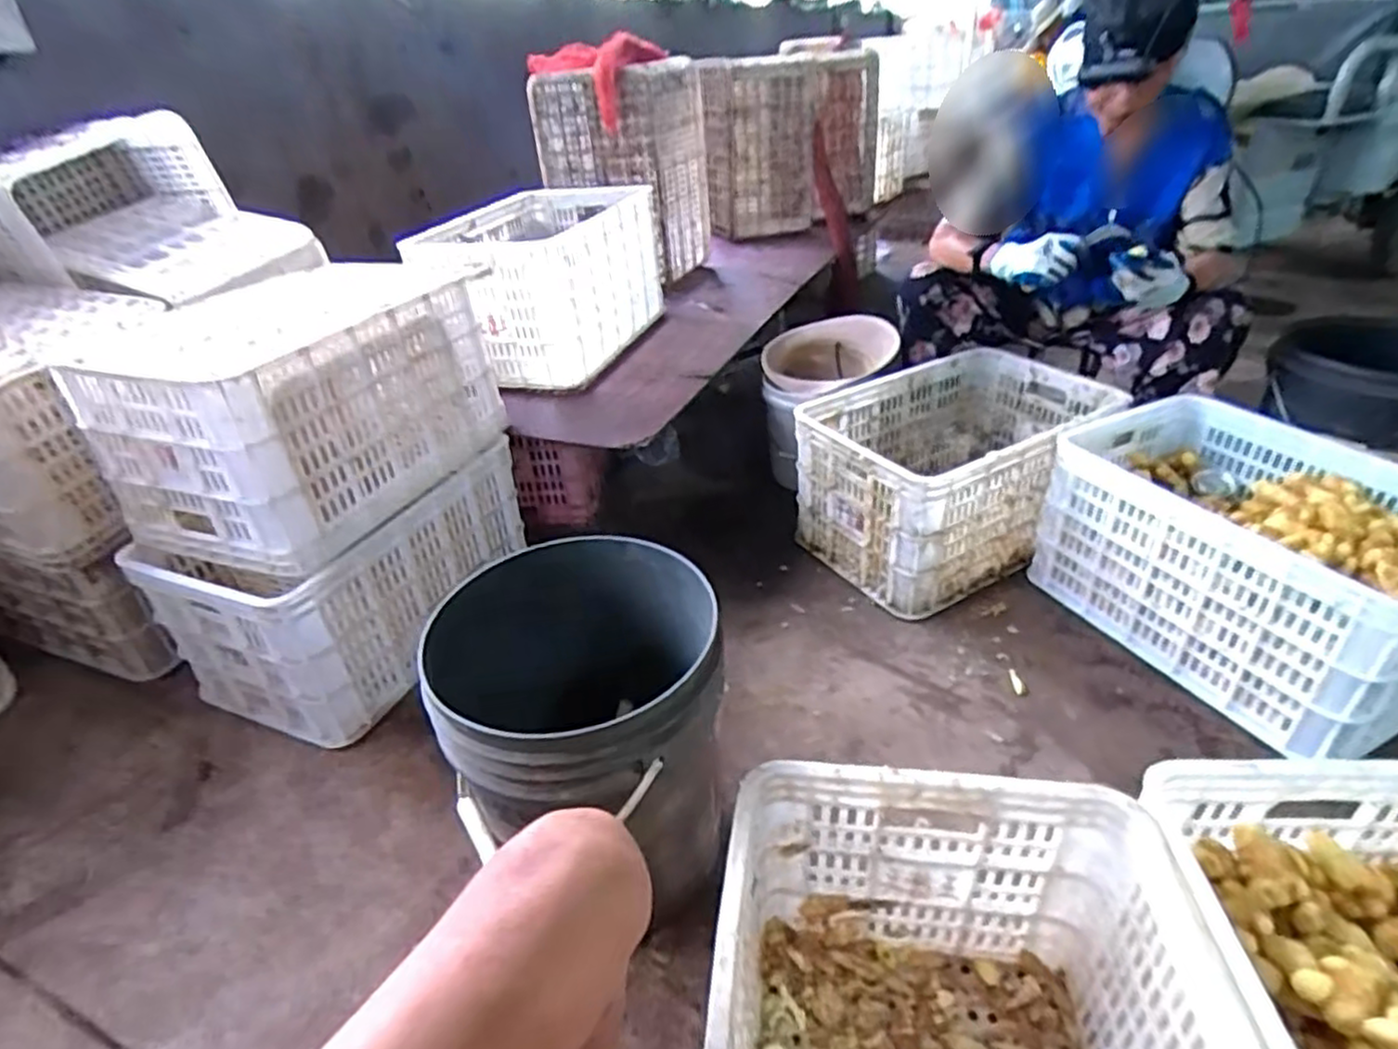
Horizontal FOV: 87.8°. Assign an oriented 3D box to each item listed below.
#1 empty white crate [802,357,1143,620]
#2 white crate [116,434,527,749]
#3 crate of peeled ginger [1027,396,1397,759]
[{"bbox_3d":[0.496,-0.108,1.424,0.563,0.283,0.370,-21,38,-24],"label":"empty white crate"},{"bbox_3d":[-0.592,0.070,1.264,0.342,0.277,0.504,12,37,22],"label":"white crate"},{"bbox_3d":[0.880,0.046,1.161,0.402,0.272,0.541,-19,37,-21],"label":"crate of peeled ginger"}]

